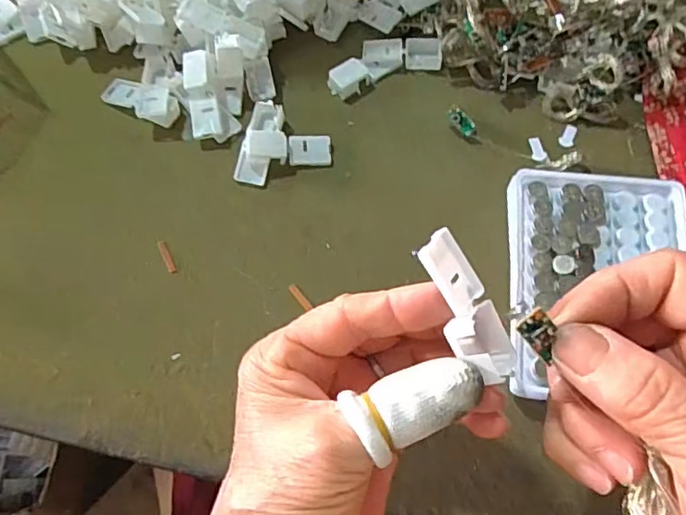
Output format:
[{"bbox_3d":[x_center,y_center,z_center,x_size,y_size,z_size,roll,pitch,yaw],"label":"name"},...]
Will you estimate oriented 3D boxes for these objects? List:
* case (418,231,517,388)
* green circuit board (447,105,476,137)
[{"bbox_3d":[0.043,0.018,0.191,0.021,0.013,0.055,-31,101,-11],"label":"case"},{"bbox_3d":[0.078,-0.090,0.364,0.023,0.006,0.010,46,75,-5],"label":"green circuit board"}]

